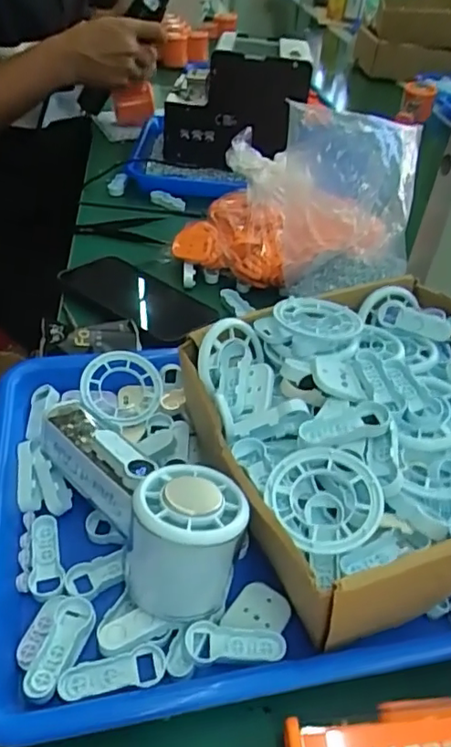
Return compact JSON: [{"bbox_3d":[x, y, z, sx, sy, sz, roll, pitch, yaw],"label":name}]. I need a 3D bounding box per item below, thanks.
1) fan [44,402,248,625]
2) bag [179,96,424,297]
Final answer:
[{"bbox_3d":[-0.044,0.064,0.317,0.060,0.071,0.169,-21,48,-30],"label":"fan"},{"bbox_3d":[0.063,-0.160,0.521,0.204,0.142,0.096,13,40,6],"label":"bag"}]

